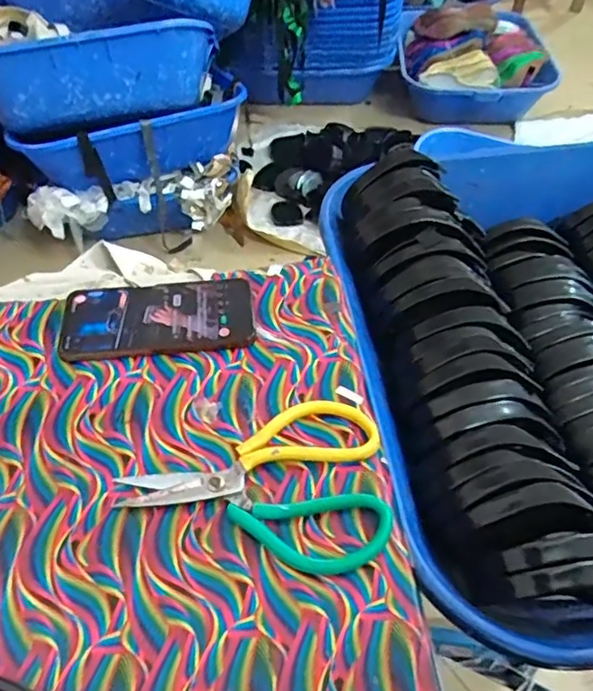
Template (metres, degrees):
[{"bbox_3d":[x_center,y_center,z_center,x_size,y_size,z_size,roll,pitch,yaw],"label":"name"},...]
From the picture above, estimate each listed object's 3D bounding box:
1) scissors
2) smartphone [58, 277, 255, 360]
[{"bbox_3d":[-0.023,0.085,0.412,0.182,0.012,0.119,11,52,10],"label":"scissors"},{"bbox_3d":[-0.120,-0.026,0.505,0.160,0.012,0.082,-8,51,-5],"label":"smartphone"}]

